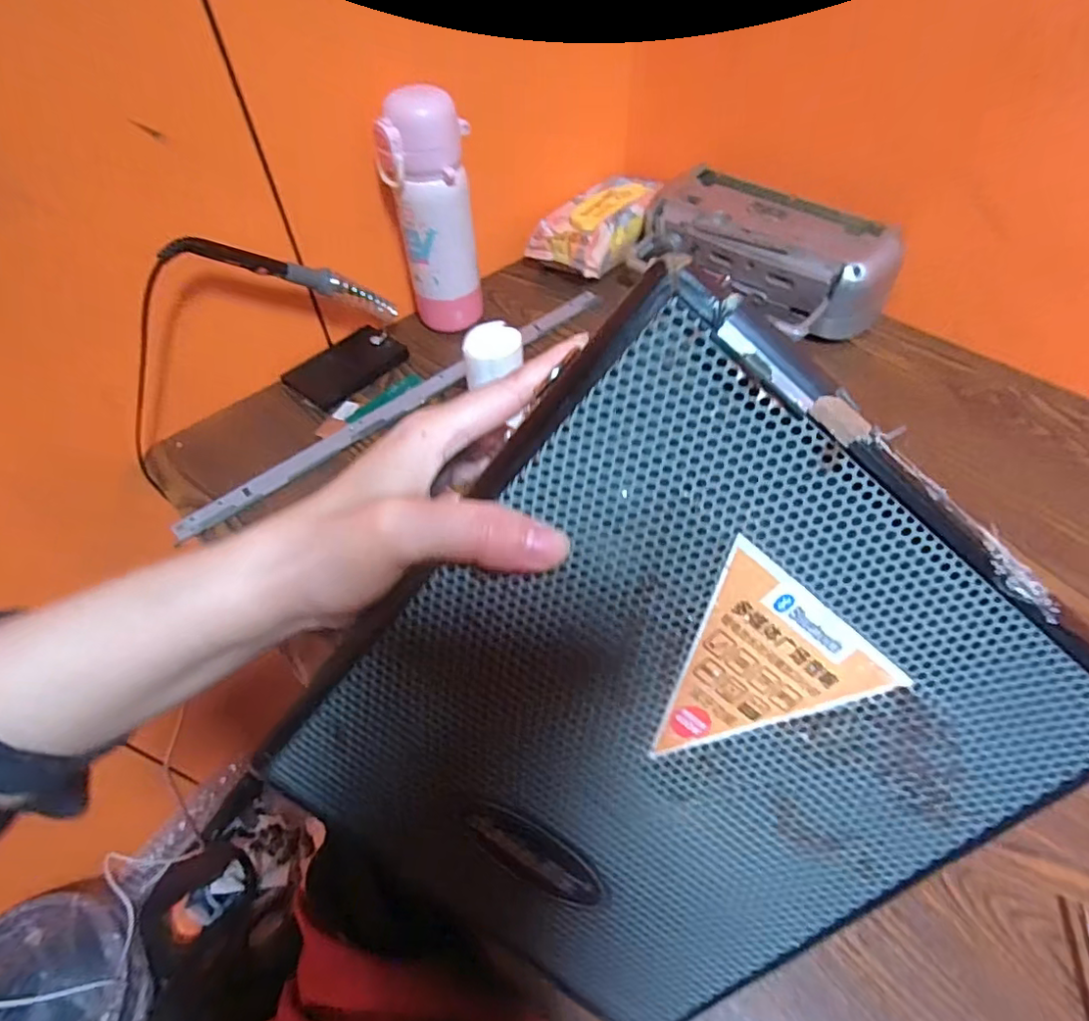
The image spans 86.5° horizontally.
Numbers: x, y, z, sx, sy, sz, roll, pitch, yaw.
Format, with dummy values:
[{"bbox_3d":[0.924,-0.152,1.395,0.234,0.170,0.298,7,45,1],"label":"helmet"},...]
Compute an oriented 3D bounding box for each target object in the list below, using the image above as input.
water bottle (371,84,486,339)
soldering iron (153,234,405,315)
[{"bbox_3d":[-0.100,-0.280,0.560,0.072,0.207,0.060,16,53,14],"label":"water bottle"},{"bbox_3d":[-0.214,-0.202,0.506,0.019,0.026,0.213,32,21,26],"label":"soldering iron"}]

